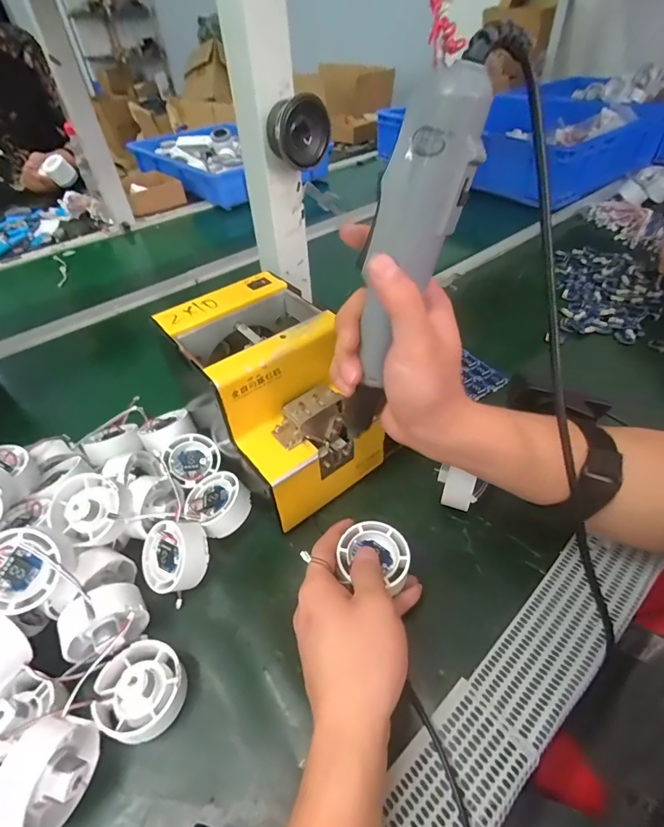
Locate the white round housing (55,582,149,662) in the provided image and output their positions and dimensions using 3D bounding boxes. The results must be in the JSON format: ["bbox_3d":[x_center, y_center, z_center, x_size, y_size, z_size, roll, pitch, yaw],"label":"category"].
[{"bbox_3d":[-0.162,0.152,0.295,0.054,0.045,0.035,-26,48,-21],"label":"white round housing"}]

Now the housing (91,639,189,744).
[{"bbox_3d":[-0.129,0.185,0.279,0.054,0.025,0.057,-2,44,2],"label":"housing"}]

